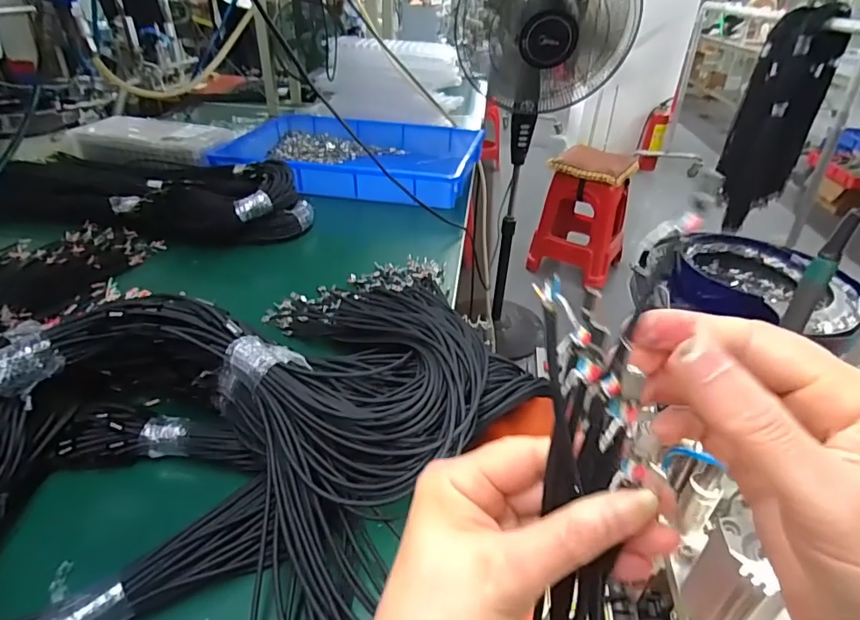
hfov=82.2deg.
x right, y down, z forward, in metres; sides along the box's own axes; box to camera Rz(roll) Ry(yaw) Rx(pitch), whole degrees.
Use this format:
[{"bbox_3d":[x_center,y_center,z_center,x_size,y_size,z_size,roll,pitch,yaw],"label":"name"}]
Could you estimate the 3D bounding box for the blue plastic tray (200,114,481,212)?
[{"bbox_3d":[-0.177,-0.372,1.199,0.577,0.082,0.424,9,35,11],"label":"blue plastic tray"}]

